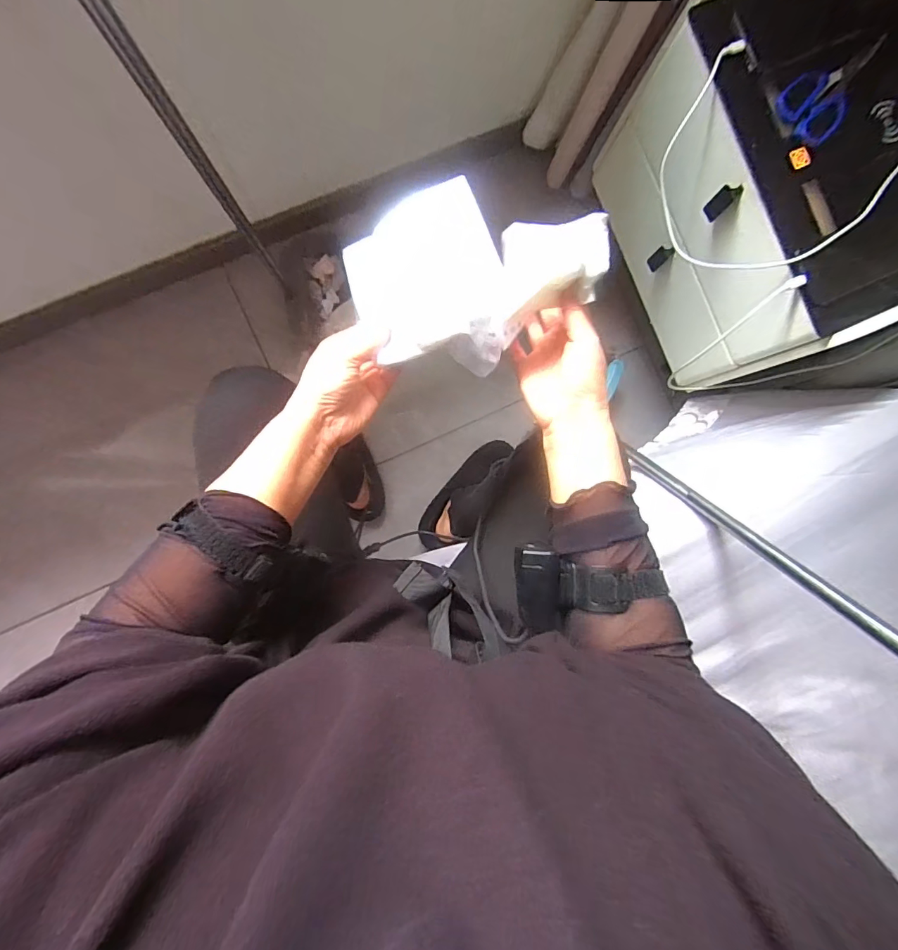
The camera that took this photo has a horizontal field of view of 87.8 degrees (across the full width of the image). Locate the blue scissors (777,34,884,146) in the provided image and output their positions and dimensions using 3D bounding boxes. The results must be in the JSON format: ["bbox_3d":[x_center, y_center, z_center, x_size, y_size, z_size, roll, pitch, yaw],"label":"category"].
[{"bbox_3d":[0.452,-0.455,0.546,0.143,0.014,0.073,-44,93,-3],"label":"blue scissors"}]

